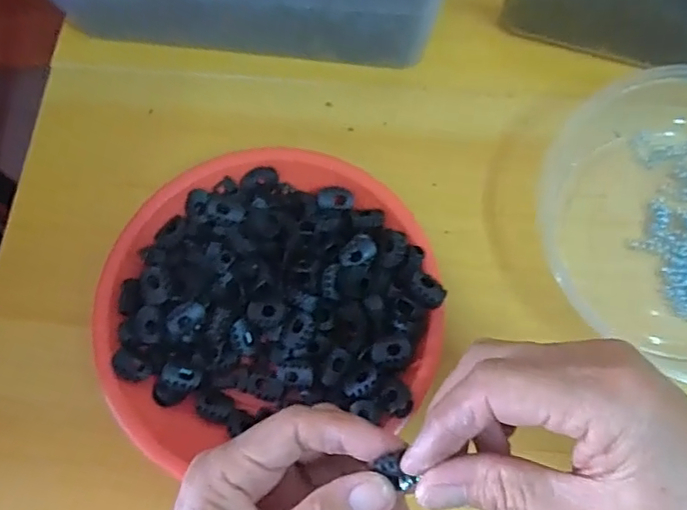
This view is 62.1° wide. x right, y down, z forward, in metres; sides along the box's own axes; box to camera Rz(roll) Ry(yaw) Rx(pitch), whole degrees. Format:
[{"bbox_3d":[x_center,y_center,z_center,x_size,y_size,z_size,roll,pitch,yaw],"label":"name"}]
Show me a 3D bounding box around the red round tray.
[{"bbox_3d":[-0.045,0.022,0.336,0.192,0.035,0.171,-10,73,-2],"label":"red round tray"}]

